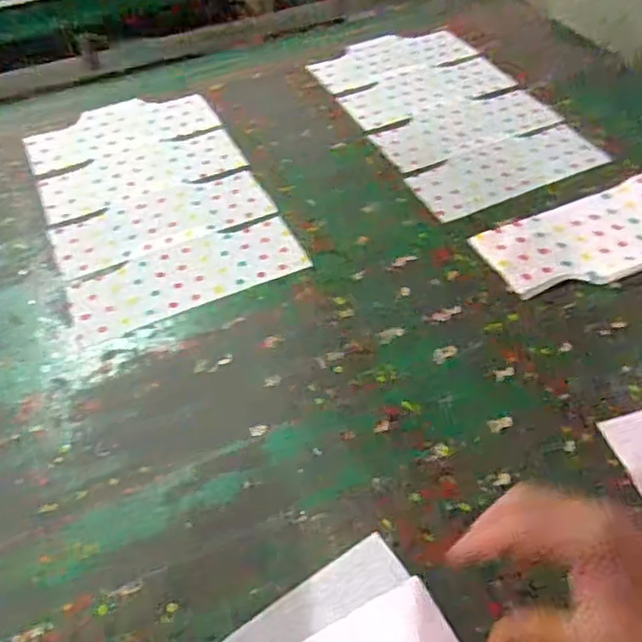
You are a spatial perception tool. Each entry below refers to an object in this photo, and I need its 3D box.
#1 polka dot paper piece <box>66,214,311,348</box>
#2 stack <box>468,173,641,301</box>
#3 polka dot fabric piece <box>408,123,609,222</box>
[{"bbox_3d":[-0.164,-0.059,0.783,0.280,0.008,0.113,-21,49,-15],"label":"polka dot paper piece"},{"bbox_3d":[0.345,-0.109,0.797,0.283,0.007,0.141,-23,50,-16],"label":"stack"},{"bbox_3d":[0.263,-0.221,0.917,0.296,0.013,0.129,-23,48,-20],"label":"polka dot fabric piece"}]

